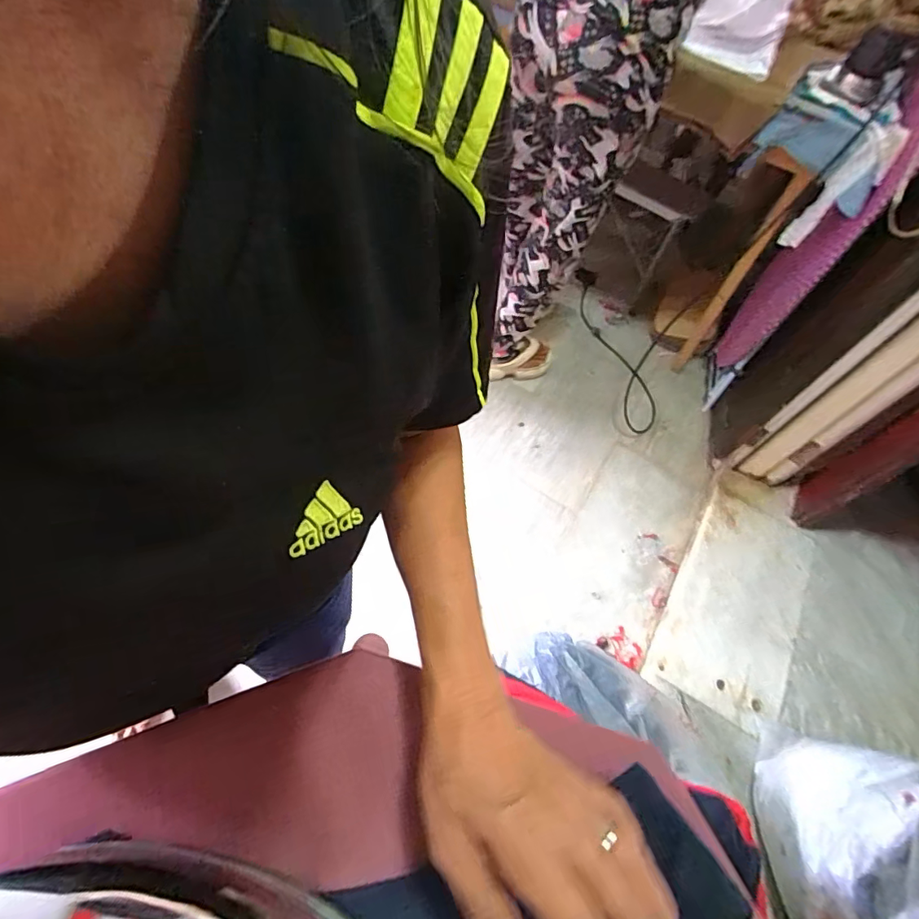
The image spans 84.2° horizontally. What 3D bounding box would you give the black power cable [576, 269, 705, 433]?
[{"bbox_3d":[0.636,-0.416,1.735,0.339,0.126,0.716,-18,56,12],"label":"black power cable"}]

